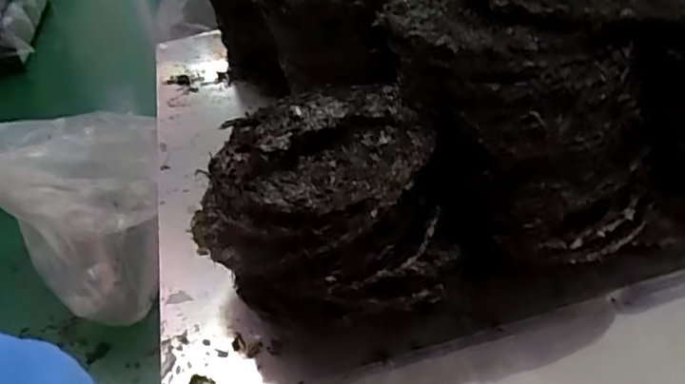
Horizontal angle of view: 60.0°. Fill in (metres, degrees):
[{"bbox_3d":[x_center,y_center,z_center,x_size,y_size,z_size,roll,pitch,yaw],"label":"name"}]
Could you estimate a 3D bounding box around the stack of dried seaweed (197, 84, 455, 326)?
[{"bbox_3d":[-0.023,0.019,0.569,0.217,0.181,0.170,-15,41,-8],"label":"stack of dried seaweed"}]

